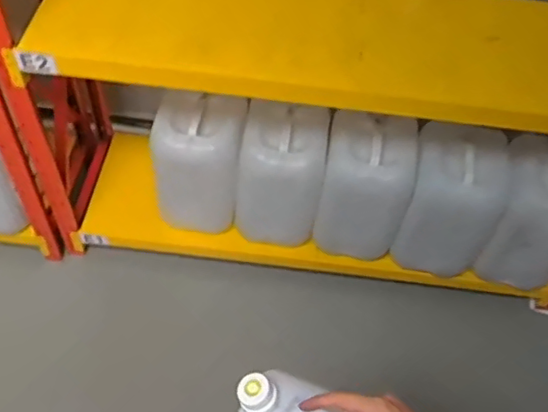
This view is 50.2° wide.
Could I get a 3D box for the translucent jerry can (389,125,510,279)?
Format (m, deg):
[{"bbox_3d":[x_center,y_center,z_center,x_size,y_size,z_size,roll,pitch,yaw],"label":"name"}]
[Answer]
[{"bbox_3d":[0.475,-0.008,1.609,0.233,0.376,0.219,11,54,3],"label":"translucent jerry can"}]

